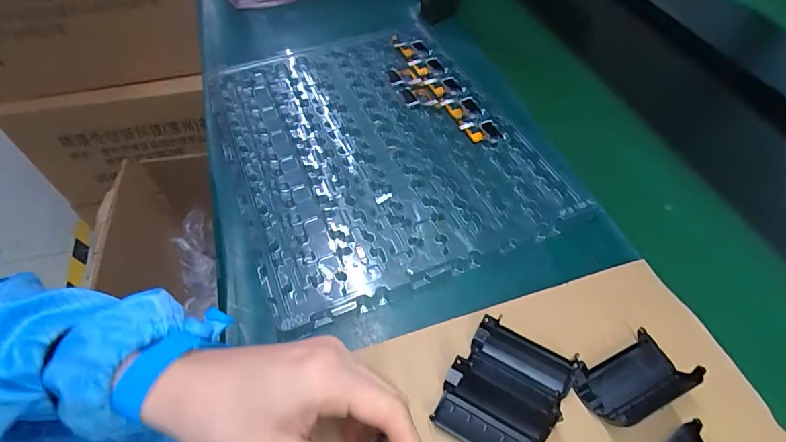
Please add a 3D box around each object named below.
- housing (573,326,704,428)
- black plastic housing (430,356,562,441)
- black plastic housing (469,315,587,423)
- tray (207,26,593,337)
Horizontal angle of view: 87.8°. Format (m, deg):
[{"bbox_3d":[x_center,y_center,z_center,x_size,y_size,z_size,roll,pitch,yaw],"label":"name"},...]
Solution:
[{"bbox_3d":[0.164,0.107,0.279,0.070,0.026,0.043,-19,56,-16],"label":"housing"},{"bbox_3d":[0.066,0.128,0.269,0.071,0.018,0.042,25,56,16],"label":"black plastic housing"},{"bbox_3d":[0.091,0.100,0.288,0.072,0.019,0.043,33,58,20],"label":"black plastic housing"},{"bbox_3d":[-0.022,-0.091,0.449,0.297,0.025,0.359,-18,54,-15],"label":"tray"}]

